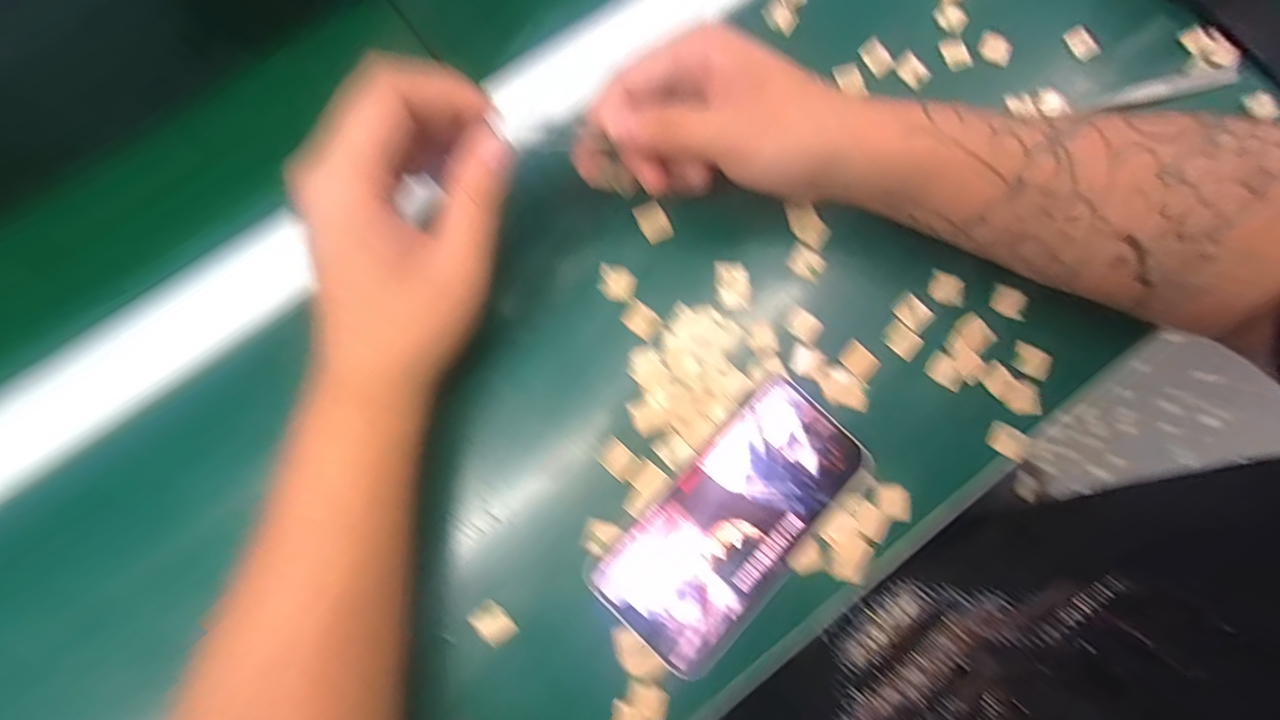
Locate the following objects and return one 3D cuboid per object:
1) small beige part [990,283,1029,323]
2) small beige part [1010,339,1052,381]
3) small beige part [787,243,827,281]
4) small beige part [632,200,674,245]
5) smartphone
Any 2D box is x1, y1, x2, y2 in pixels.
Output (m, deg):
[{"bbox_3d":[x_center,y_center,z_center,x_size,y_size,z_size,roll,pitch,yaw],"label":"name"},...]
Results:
[{"bbox_3d":[0.206,-0.032,0.306,0.021,0.004,0.015,28,81,4],"label":"small beige part"},{"bbox_3d":[0.215,0.000,0.300,0.022,0.004,0.015,32,82,5],"label":"small beige part"},{"bbox_3d":[0.093,-0.055,0.305,0.020,0.004,0.015,35,82,5],"label":"small beige part"},{"bbox_3d":[0.008,-0.077,0.306,0.015,0.010,0.022,-31,82,-5],"label":"small beige part"},{"bbox_3d":[0.049,0.081,0.280,0.073,0.016,0.143,44,83,8],"label":"smartphone"}]

